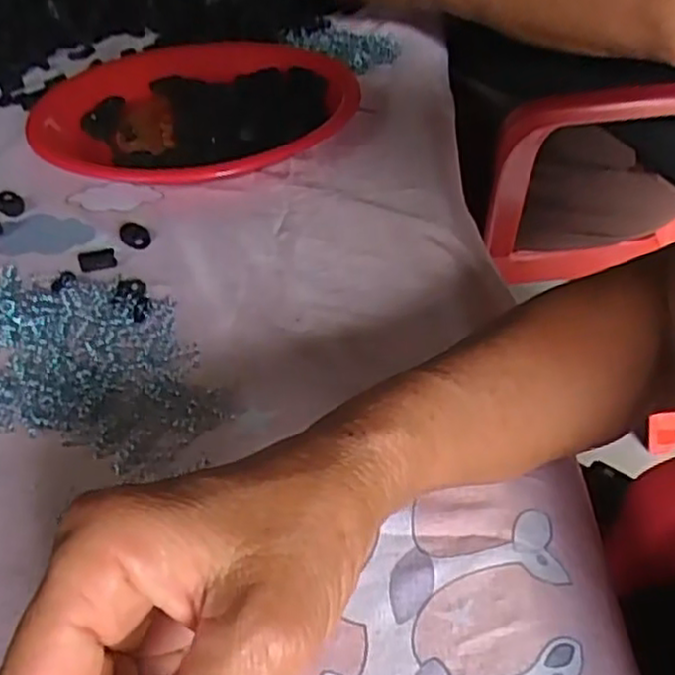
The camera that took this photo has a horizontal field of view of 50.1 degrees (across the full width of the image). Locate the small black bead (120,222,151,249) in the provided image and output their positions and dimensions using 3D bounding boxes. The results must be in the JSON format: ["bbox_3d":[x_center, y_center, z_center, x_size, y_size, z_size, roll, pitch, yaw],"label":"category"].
[{"bbox_3d":[-0.132,-0.066,0.472,0.018,0.006,0.028,-18,43,-17],"label":"small black bead"}]

